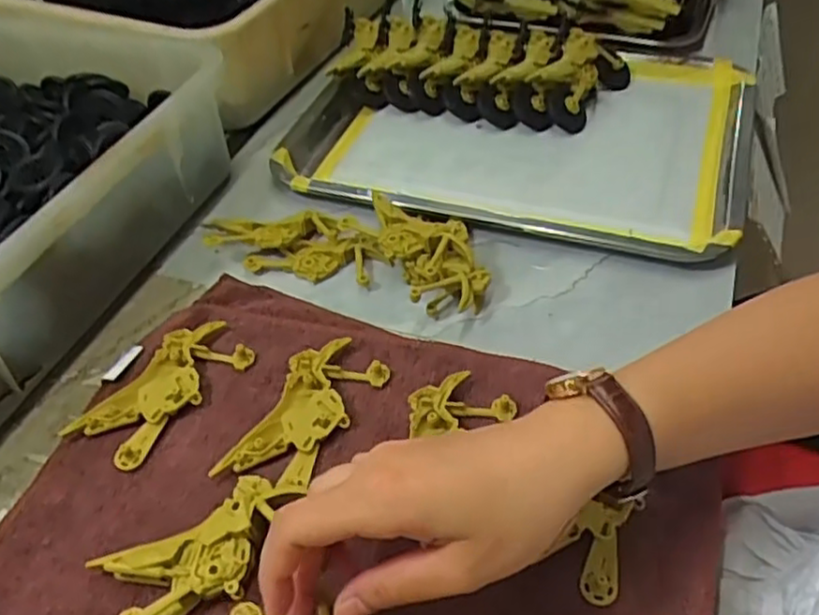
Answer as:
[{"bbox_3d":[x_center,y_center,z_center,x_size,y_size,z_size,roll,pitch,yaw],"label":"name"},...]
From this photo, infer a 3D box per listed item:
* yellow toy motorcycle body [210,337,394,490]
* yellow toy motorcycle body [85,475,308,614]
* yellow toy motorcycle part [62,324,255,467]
[{"bbox_3d":[-0.057,0.059,0.385,0.050,0.014,0.097,19,52,21],"label":"yellow toy motorcycle body"},{"bbox_3d":[-0.098,0.118,0.328,0.096,0.021,0.045,-25,50,-17],"label":"yellow toy motorcycle body"},{"bbox_3d":[-0.144,0.047,0.410,0.049,0.011,0.098,29,56,27],"label":"yellow toy motorcycle part"}]

